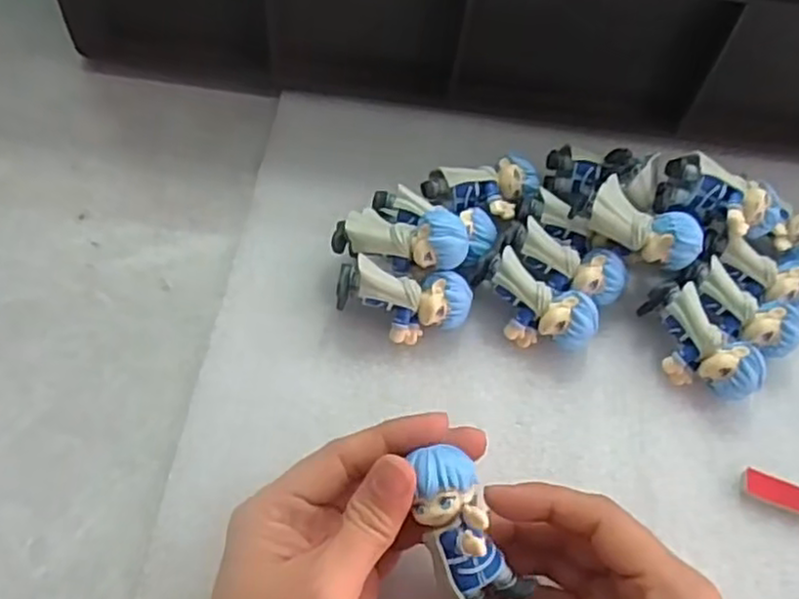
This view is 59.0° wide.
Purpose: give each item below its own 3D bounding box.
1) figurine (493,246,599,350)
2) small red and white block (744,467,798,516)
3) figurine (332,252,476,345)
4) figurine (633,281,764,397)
[{"bbox_3d":[0.067,0.006,0.338,0.052,0.032,0.027,26,59,12],"label":"figurine"},{"bbox_3d":[0.173,0.087,0.314,0.038,0.004,0.014,20,57,8],"label":"small red and white block"},{"bbox_3d":[0.002,0.002,0.332,0.062,0.033,0.026,6,57,-1],"label":"figurine"},{"bbox_3d":[0.140,0.022,0.336,0.028,0.033,0.063,-32,65,-23],"label":"figurine"}]

